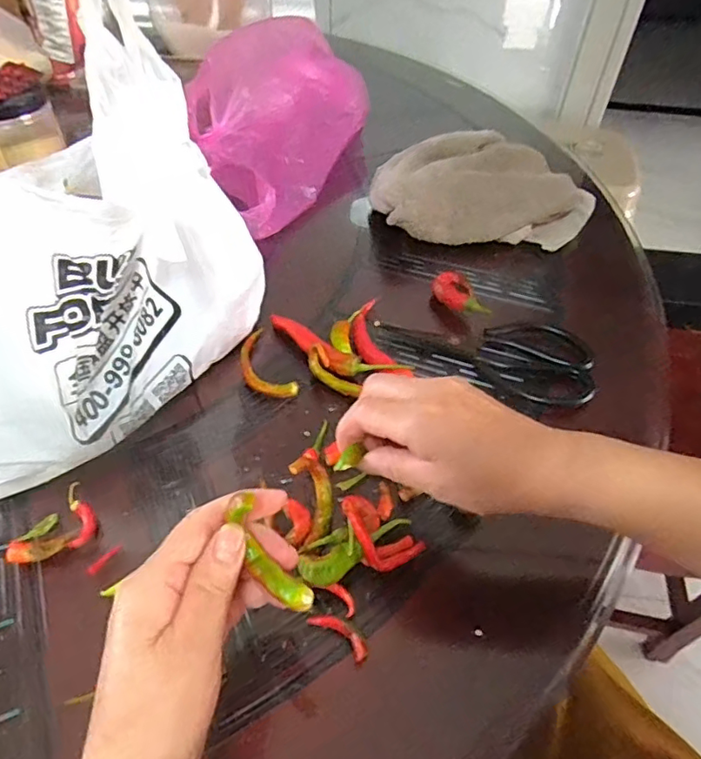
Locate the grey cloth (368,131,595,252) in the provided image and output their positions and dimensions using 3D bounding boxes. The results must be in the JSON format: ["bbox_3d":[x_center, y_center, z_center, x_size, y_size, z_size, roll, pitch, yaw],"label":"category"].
[{"bbox_3d":[0.141,-0.198,0.607,0.229,0.073,0.128,-7,50,-9],"label":"grey cloth"}]

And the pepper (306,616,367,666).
[{"bbox_3d":[-0.006,0.148,0.327,0.039,0.008,0.013,33,55,24],"label":"pepper"}]

